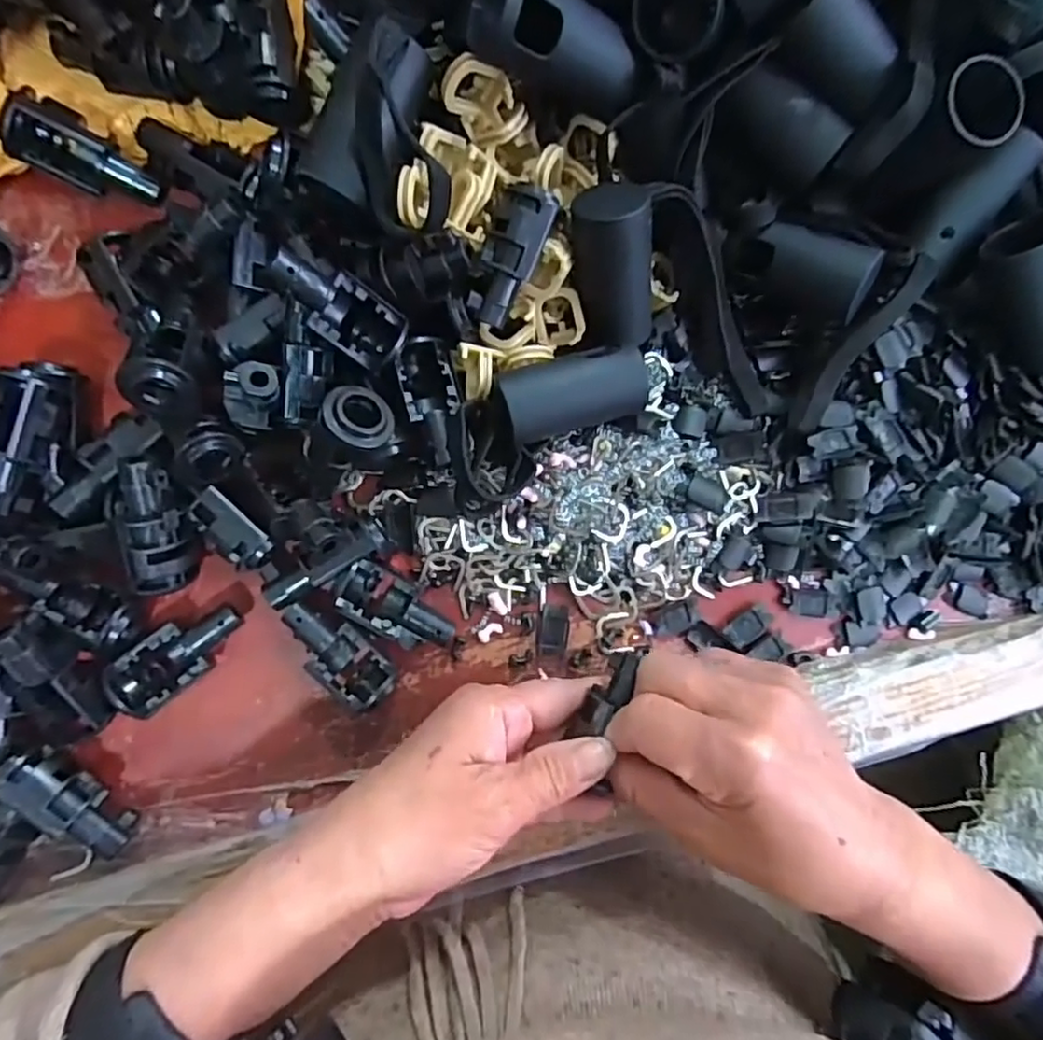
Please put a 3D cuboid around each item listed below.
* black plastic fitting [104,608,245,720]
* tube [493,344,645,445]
[{"bbox_3d":[-0.140,0.055,0.256,0.054,0.024,0.024,-40,94,-6],"label":"black plastic fitting"},{"bbox_3d":[0.021,-0.052,0.263,0.063,0.021,0.029,-18,92,-8],"label":"tube"}]

